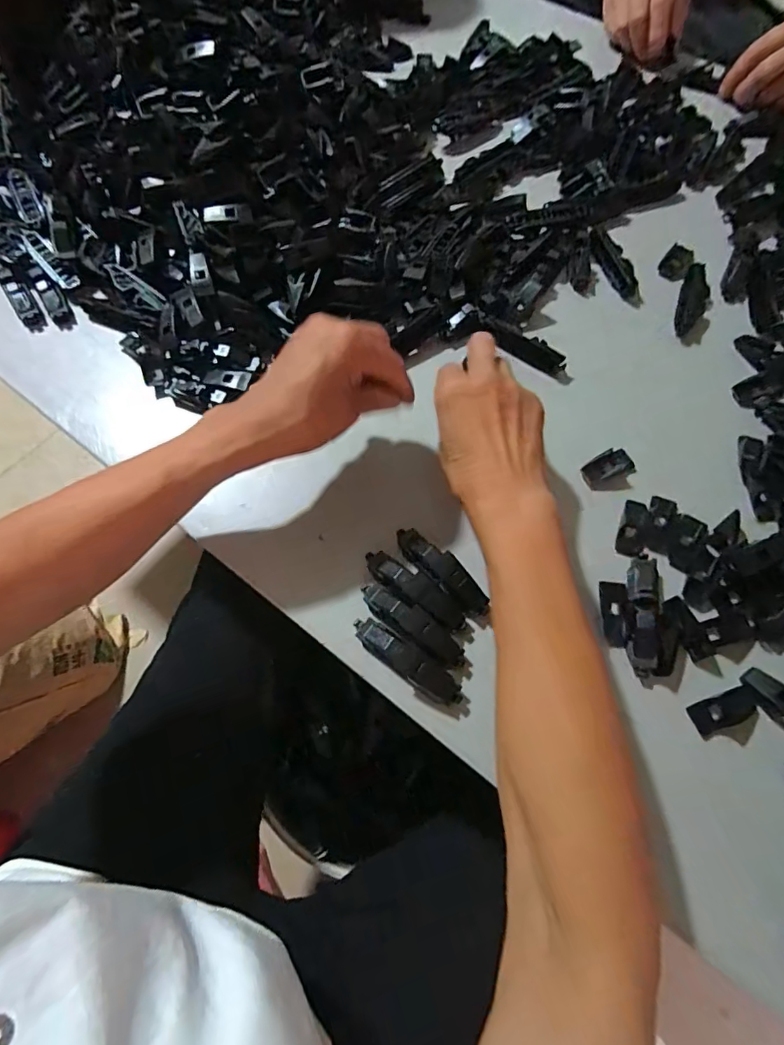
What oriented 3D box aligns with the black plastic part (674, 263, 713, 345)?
[{"bbox_3d":[0.267,-0.191,0.448,0.029,0.011,0.082,19,69,7],"label":"black plastic part"}]

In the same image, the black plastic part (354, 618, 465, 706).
[{"bbox_3d":[0.010,0.090,0.331,0.081,0.016,0.018,33,72,12],"label":"black plastic part"}]

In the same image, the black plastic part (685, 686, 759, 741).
[{"bbox_3d":[0.208,0.119,0.321,0.039,0.007,0.019,-22,70,-9],"label":"black plastic part"}]

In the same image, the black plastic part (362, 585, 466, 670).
[{"bbox_3d":[0.013,0.068,0.336,0.080,0.020,0.020,36,72,13],"label":"black plastic part"}]

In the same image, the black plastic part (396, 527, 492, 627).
[{"bbox_3d":[0.036,0.035,0.350,0.019,0.017,0.085,-41,74,-15],"label":"black plastic part"}]

